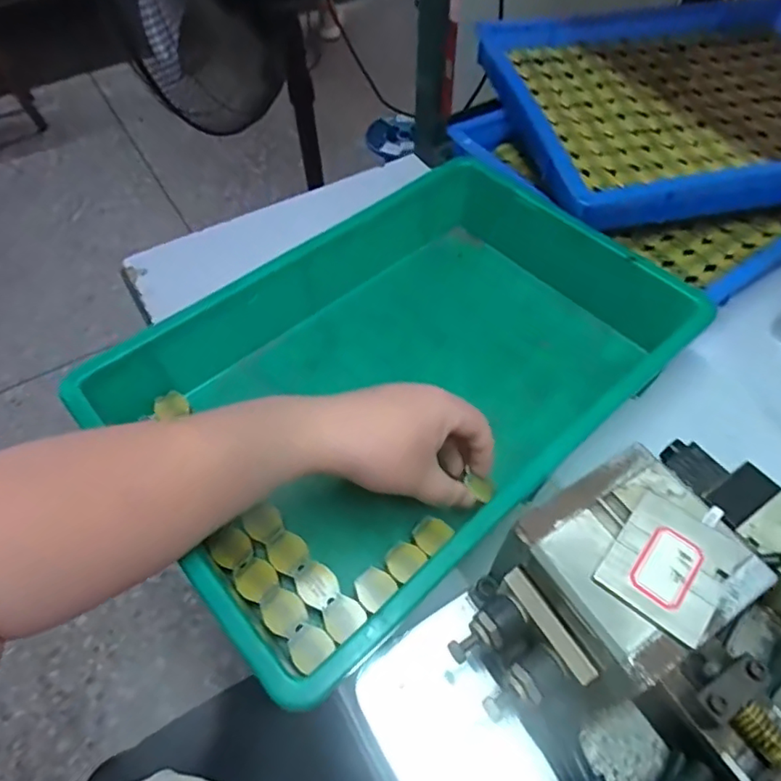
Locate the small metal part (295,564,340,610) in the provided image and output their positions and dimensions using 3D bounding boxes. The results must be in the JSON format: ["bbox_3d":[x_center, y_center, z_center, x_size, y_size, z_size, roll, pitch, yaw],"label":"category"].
[{"bbox_3d":[-0.050,0.132,0.384,0.025,0.004,0.030,-39,63,-23],"label":"small metal part"}]

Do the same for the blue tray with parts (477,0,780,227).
[{"bbox_3d":[0.361,-0.347,0.643,0.457,0.041,0.362,-10,56,-5],"label":"blue tray with parts"}]

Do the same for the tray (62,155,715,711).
[{"bbox_3d":[0.018,-0.017,0.466,0.425,0.084,0.284,-37,62,-22],"label":"tray"}]

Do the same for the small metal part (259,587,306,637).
[{"bbox_3d":[-0.072,0.145,0.372,0.031,0.004,0.025,39,65,25],"label":"small metal part"}]

